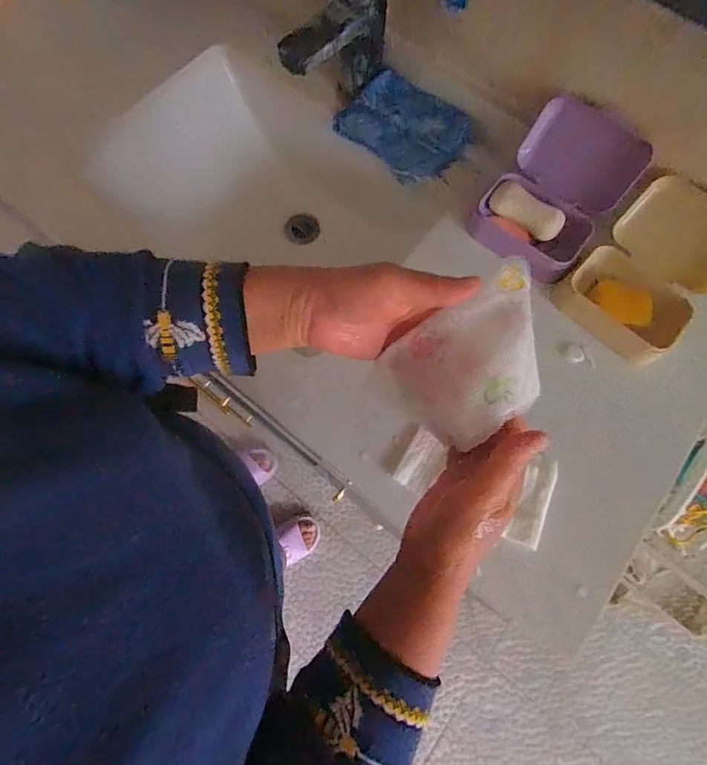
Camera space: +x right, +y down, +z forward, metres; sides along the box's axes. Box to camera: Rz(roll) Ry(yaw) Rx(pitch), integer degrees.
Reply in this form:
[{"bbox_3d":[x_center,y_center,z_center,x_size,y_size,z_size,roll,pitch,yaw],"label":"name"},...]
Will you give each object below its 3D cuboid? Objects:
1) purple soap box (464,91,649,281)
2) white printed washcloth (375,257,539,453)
[{"bbox_3d":[0.234,-0.225,0.483,0.139,0.081,0.158,36,76,9],"label":"purple soap box"},{"bbox_3d":[0.086,-0.012,0.289,0.117,0.022,0.087,-37,83,23],"label":"white printed washcloth"}]

